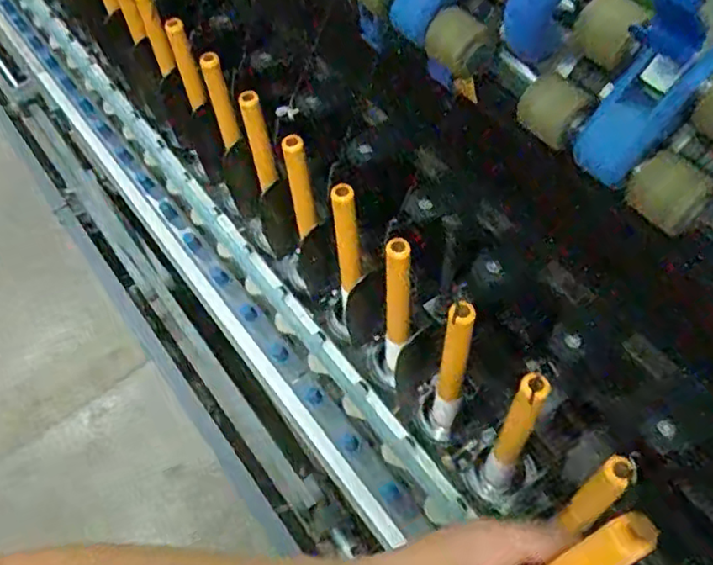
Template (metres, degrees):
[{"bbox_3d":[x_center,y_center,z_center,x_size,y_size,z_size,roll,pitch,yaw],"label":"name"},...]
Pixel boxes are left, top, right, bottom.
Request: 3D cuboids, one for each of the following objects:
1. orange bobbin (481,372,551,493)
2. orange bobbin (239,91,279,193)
[{"bbox_3d":[0.121,0.126,0.514,0.023,0.197,0.027,22,62,17],"label":"orange bobbin"},{"bbox_3d":[-0.091,-0.131,0.608,0.020,0.093,0.020,-12,28,-3],"label":"orange bobbin"}]

